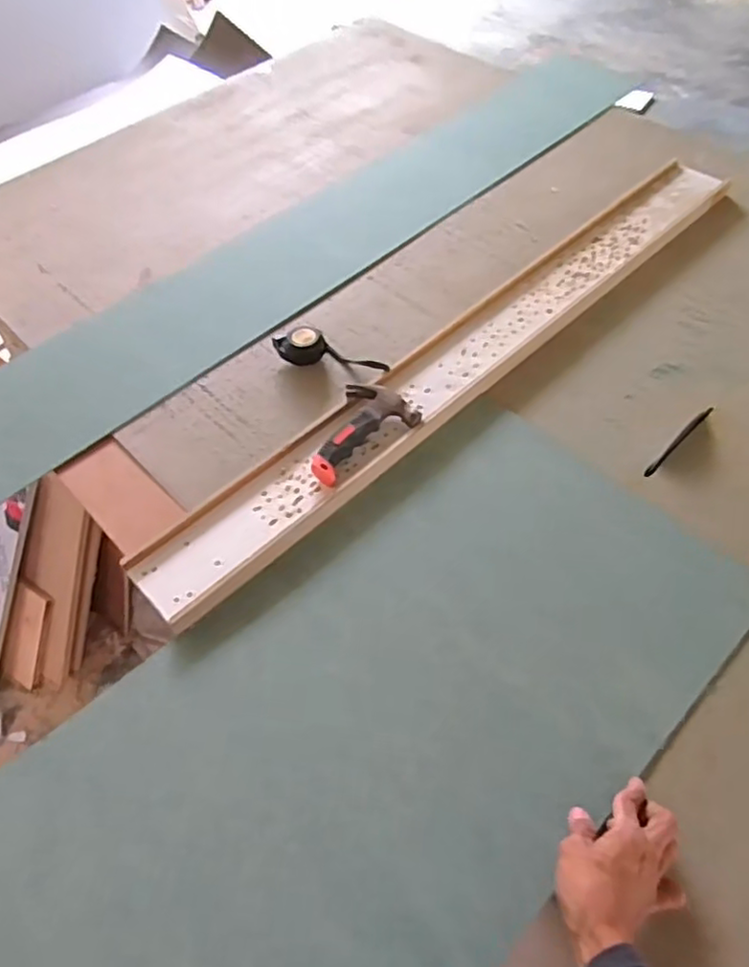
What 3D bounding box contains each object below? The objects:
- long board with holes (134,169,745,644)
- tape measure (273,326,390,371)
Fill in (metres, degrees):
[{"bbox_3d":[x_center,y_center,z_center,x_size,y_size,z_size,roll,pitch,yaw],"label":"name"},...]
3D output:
[{"bbox_3d":[0.162,-0.203,0.939,1.127,0.026,0.125,-38,61,-23],"label":"long board with holes"},{"bbox_3d":[-0.064,-0.193,0.962,0.170,0.054,0.077,12,54,-5],"label":"tape measure"}]

